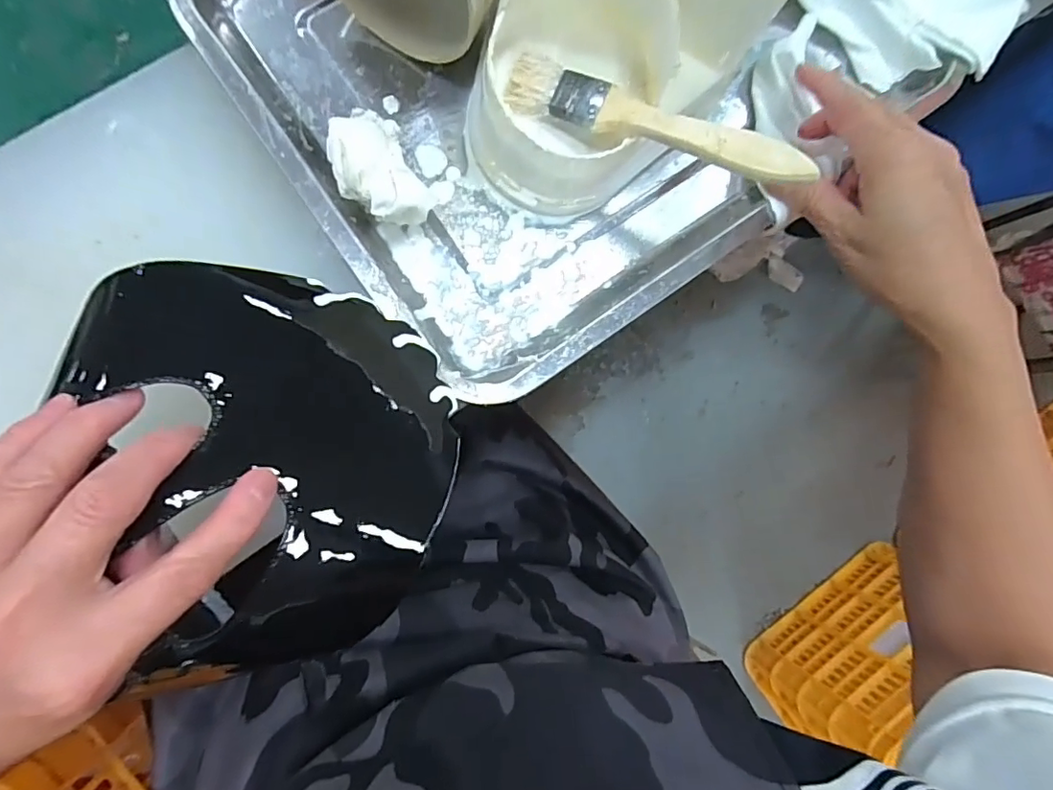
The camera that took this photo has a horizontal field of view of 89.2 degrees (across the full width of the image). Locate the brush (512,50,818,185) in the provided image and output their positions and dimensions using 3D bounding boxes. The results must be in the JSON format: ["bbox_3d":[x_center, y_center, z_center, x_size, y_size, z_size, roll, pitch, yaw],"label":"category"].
[{"bbox_3d":[0.059,-0.126,0.247,0.143,0.010,0.022,23,86,11],"label":"brush"}]

